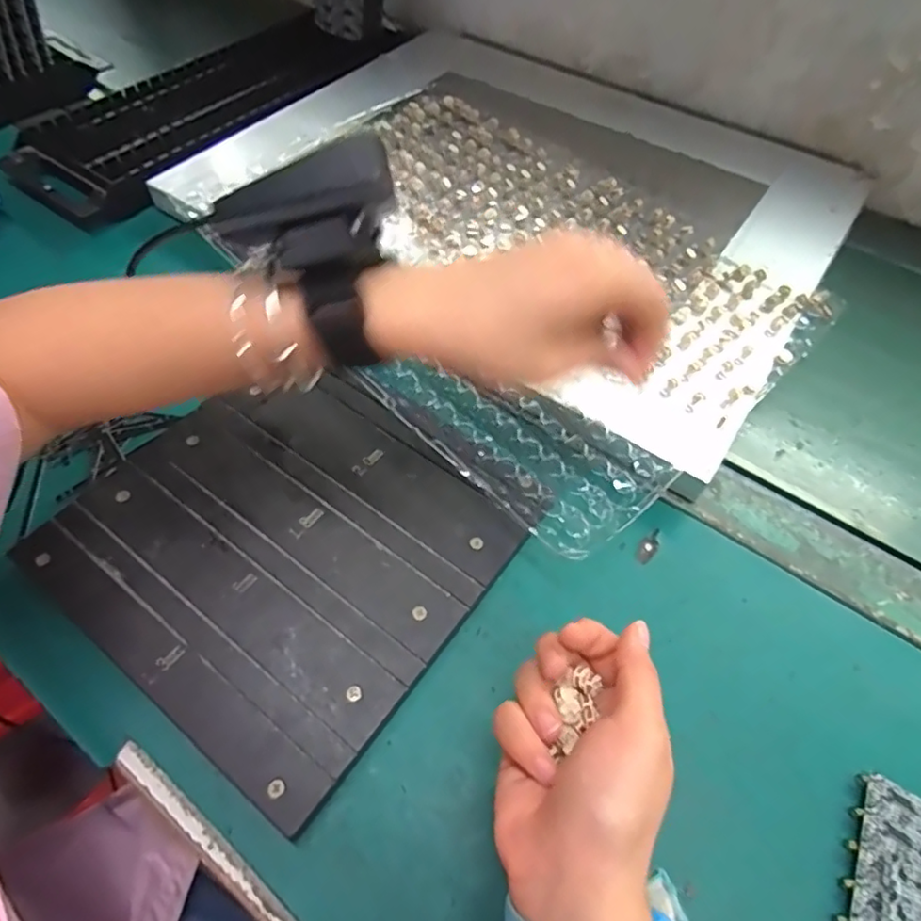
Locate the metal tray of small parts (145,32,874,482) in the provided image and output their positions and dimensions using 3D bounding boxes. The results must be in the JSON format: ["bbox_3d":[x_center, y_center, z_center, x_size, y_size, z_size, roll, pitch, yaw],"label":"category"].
[{"bbox_3d":[0.060,-0.245,0.533,0.508,0.032,0.412,31,61,17],"label":"metal tray of small parts"}]

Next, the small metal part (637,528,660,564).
[{"bbox_3d":[0.116,0.052,0.361,0.011,0.004,0.026,28,60,16],"label":"small metal part"}]

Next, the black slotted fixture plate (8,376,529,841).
[{"bbox_3d":[-0.104,0.049,0.348,0.222,0.020,0.202,34,61,19],"label":"black slotted fixture plate"}]

